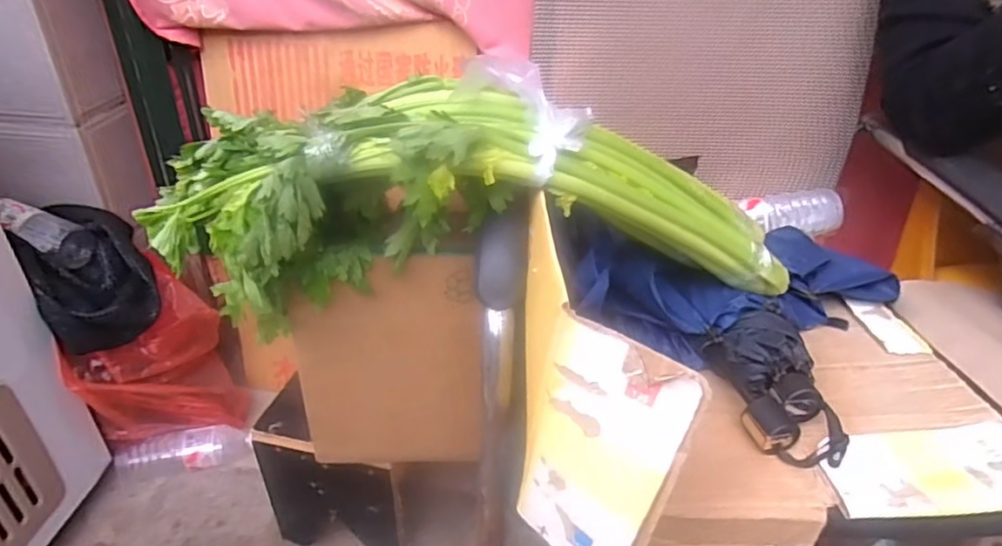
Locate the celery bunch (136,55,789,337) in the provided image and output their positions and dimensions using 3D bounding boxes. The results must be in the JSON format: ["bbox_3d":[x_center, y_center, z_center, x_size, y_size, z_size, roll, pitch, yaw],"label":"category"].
[{"bbox_3d":[-0.001,-0.067,0.588,0.605,0.201,0.153,-6,33,-12],"label":"celery bunch"}]

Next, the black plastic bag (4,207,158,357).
[{"bbox_3d":[-0.603,0.000,0.903,0.143,0.179,0.142,-24,40,-35],"label":"black plastic bag"}]

